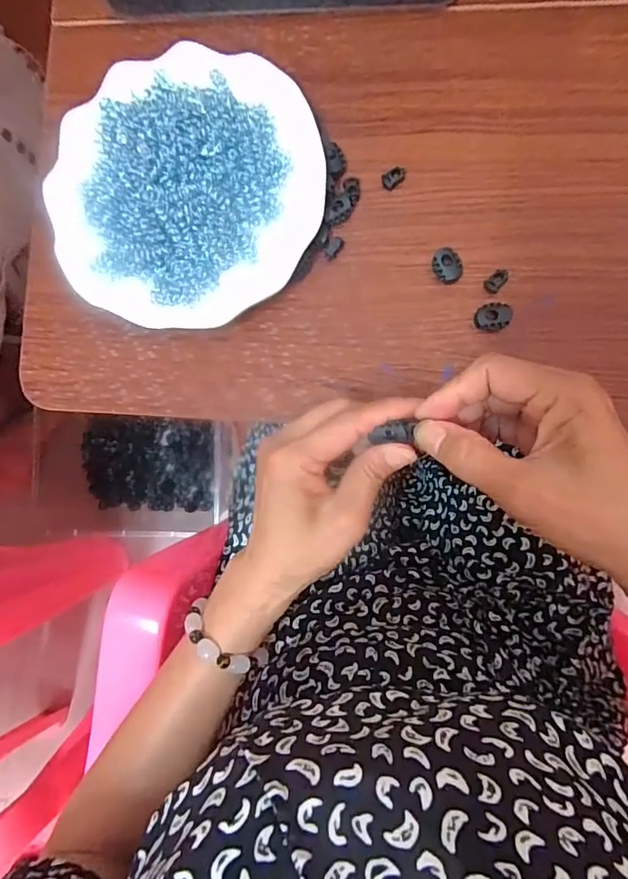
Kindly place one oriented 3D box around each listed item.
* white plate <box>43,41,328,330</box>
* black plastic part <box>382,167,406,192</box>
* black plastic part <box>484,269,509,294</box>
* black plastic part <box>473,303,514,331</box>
[{"bbox_3d":[-0.085,-0.167,0.328,0.178,0.044,0.180,0,88,9],"label":"white plate"},{"bbox_3d":[0.054,-0.178,0.329,0.018,0.007,0.010,-41,83,6],"label":"black plastic part"},{"bbox_3d":[0.120,-0.104,0.317,0.010,0.006,0.017,40,94,8],"label":"black plastic part"},{"bbox_3d":[0.117,-0.080,0.314,0.023,0.005,0.017,-4,88,9],"label":"black plastic part"}]

